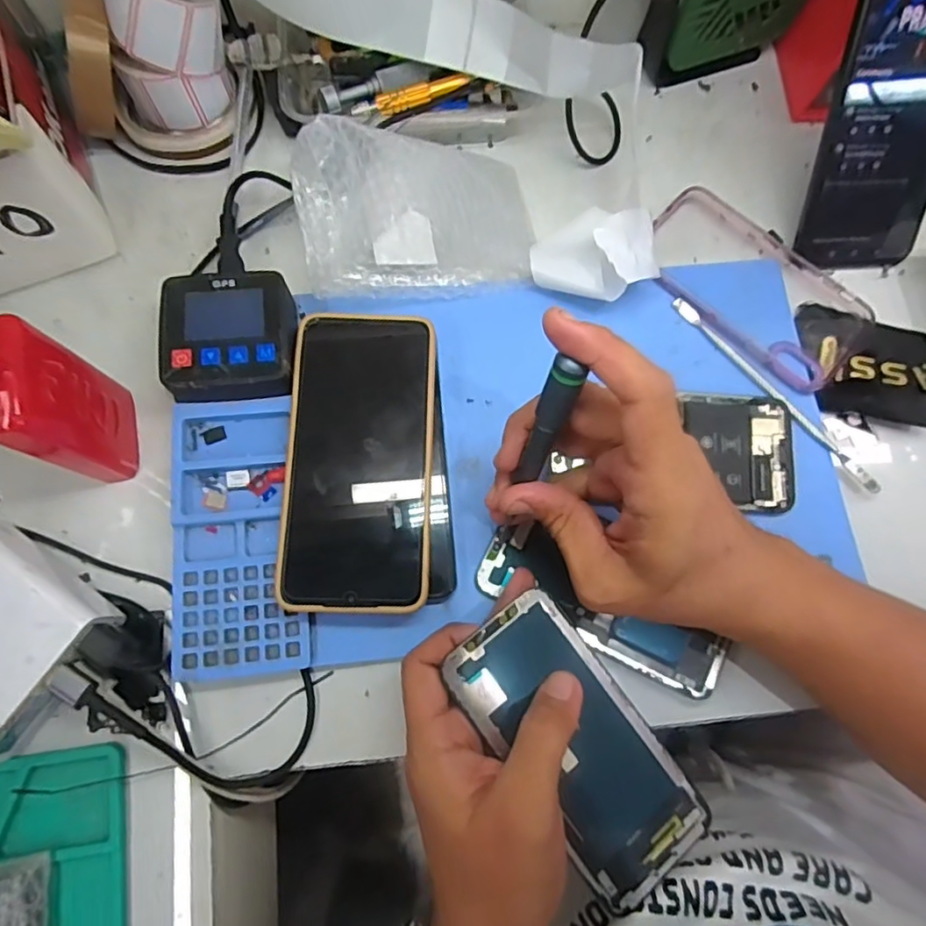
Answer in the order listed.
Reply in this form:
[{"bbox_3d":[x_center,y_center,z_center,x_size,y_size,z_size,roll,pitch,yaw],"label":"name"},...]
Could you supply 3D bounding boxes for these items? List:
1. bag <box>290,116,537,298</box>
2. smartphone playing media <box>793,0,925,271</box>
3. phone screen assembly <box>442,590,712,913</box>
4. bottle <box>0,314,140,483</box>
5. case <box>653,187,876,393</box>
[{"bbox_3d":[-0.025,-0.154,0.355,0.144,0.074,0.089,-13,77,-5],"label":"bag"},{"bbox_3d":[0.256,-0.204,0.353,0.077,0.168,0.014,-1,32,0],"label":"smartphone playing media"},{"bbox_3d":[0.056,0.135,0.287,0.066,0.011,0.138,-37,83,-10],"label":"phone screen assembly"},{"bbox_3d":[-0.201,-0.028,0.295,0.023,0.120,0.061,-15,77,-5],"label":"bottle"},{"bbox_3d":[0.185,-0.114,0.380,0.144,0.009,0.086,39,78,8],"label":"case"}]

